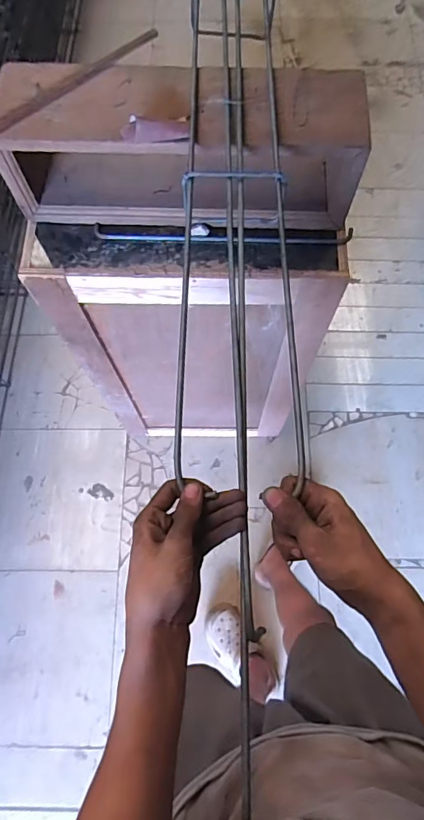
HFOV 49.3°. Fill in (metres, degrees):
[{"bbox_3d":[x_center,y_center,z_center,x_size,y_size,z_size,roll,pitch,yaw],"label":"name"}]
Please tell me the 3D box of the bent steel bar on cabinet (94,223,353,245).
[{"bbox_3d":[0.015,-0.262,0.697,0.388,0.017,0.032,3,71,1],"label":"bent steel bar on cabinet"}]

